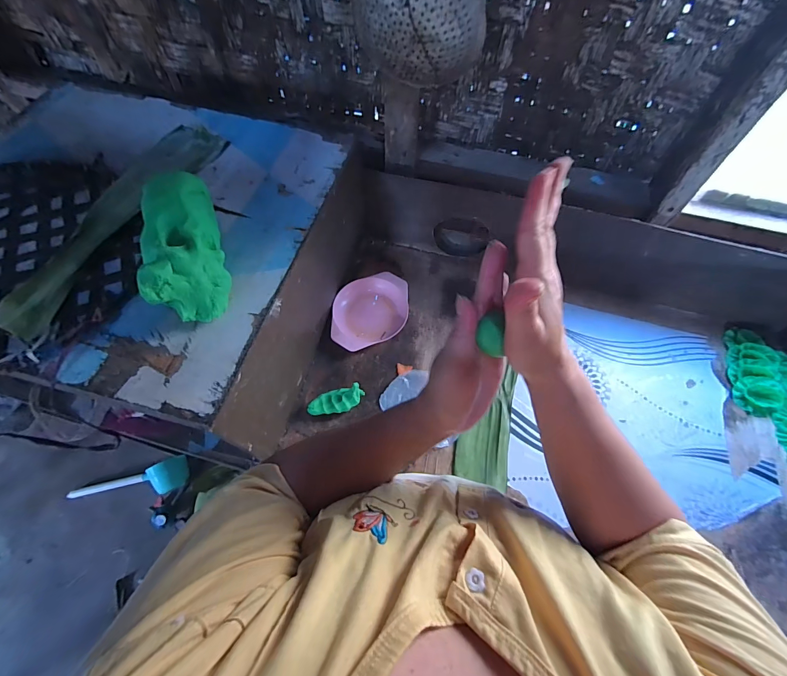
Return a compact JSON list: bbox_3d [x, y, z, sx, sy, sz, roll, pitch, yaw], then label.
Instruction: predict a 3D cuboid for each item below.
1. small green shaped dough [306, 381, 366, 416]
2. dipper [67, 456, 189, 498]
[{"bbox_3d":[-0.101,0.112,0.626,0.096,0.038,0.044,-7,63,-5],"label":"small green shaped dough"},{"bbox_3d":[-0.914,0.517,1.222,0.387,0.134,0.104,-13,63,-8],"label":"dipper"}]

